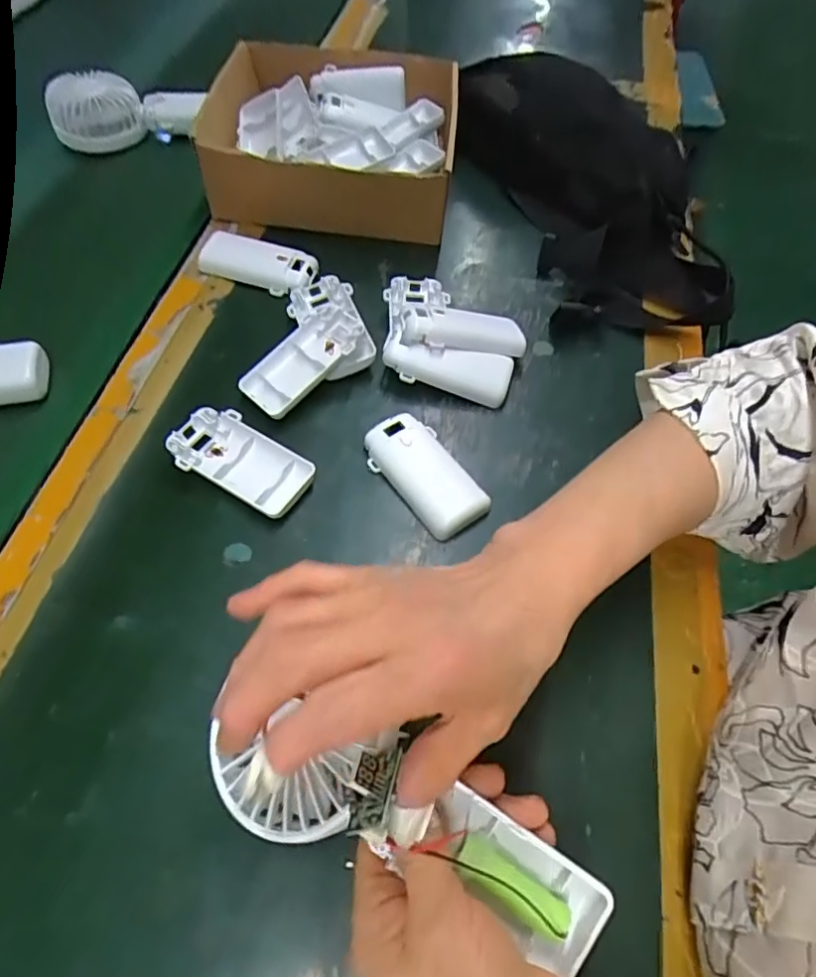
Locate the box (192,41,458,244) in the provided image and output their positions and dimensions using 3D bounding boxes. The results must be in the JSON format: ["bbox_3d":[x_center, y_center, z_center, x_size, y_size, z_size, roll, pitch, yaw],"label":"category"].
[{"bbox_3d":[-0.061,-0.335,0.537,0.205,0.072,0.216,8,59,1],"label":"box"}]

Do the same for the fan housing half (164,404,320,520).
[{"bbox_3d":[-0.110,-0.018,0.376,0.096,0.014,0.049,28,61,12],"label":"fan housing half"}]

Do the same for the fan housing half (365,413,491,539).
[{"bbox_3d":[0.011,-0.011,0.380,0.050,0.014,0.093,-26,64,-18],"label":"fan housing half"}]

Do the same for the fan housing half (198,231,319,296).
[{"bbox_3d":[-0.124,-0.187,0.474,0.095,0.014,0.043,18,60,7],"label":"fan housing half"}]

